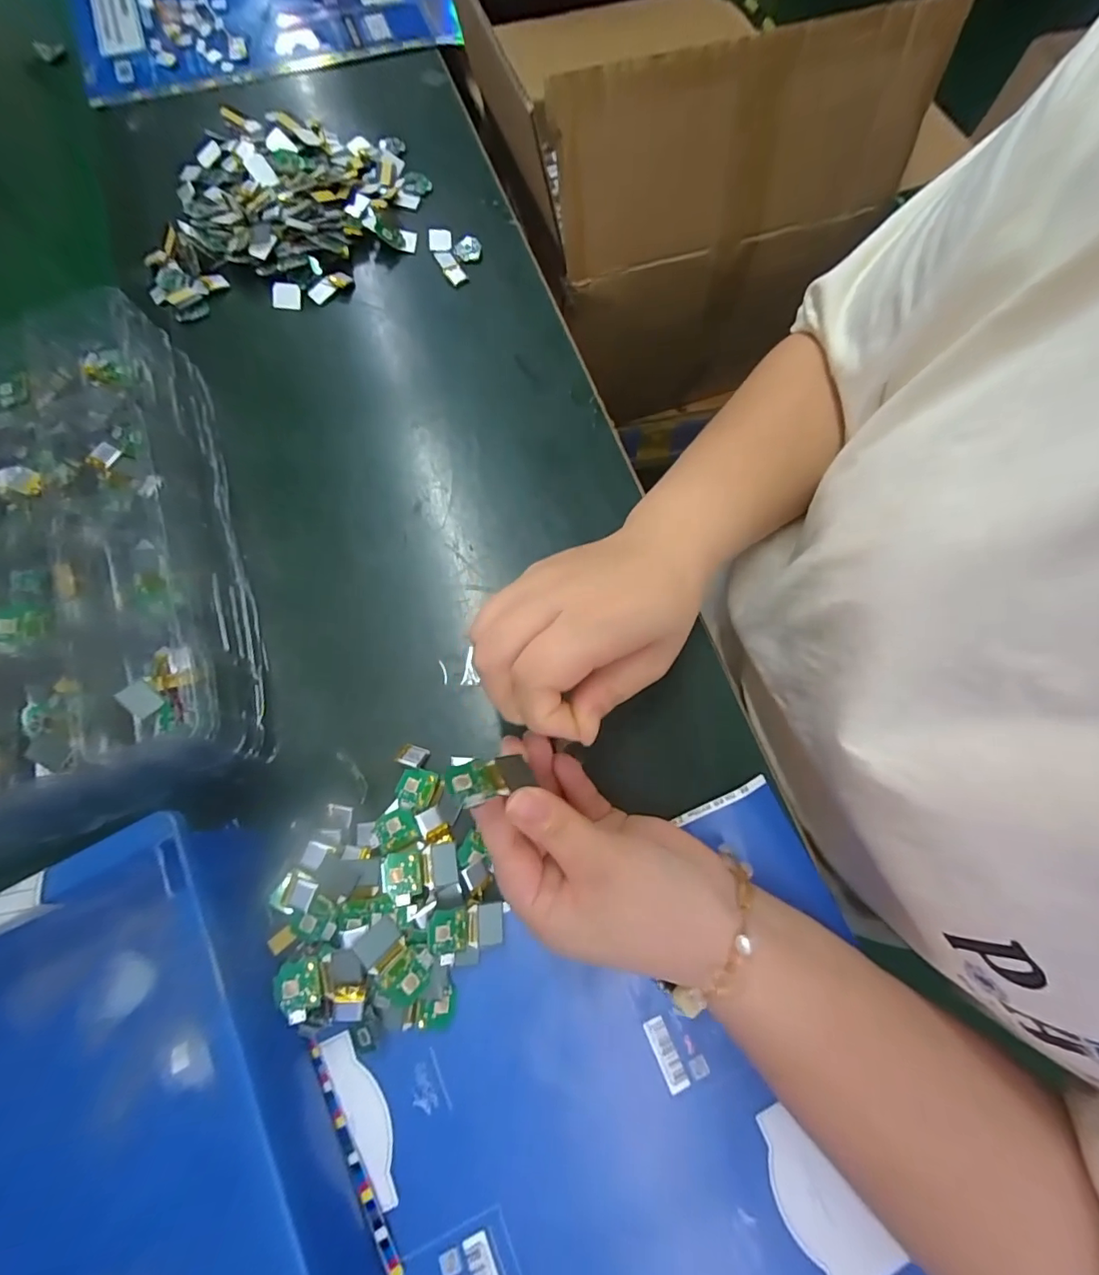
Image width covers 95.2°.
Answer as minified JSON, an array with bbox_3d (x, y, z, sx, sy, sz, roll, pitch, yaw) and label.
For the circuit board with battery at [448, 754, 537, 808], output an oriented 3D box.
[{"bbox_3d":[-0.027,0.060,0.218,0.033,0.004,0.026,-5,31,-25],"label":"circuit board with battery"}]

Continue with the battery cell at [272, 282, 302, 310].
[{"bbox_3d":[-0.211,-0.275,0.404,0.023,0.004,0.020,4,94,0],"label":"battery cell"}]

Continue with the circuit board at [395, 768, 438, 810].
[{"bbox_3d":[-0.078,0.088,0.292,0.021,0.004,0.022,15,68,1],"label":"circuit board"}]

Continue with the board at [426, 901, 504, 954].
[{"bbox_3d":[-0.043,0.151,0.261,0.039,0.004,0.020,5,74,-25],"label":"board"}]

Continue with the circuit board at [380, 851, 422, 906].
[{"bbox_3d":[-0.078,0.128,0.266,0.020,0.004,0.025,-6,56,-12],"label":"circuit board"}]

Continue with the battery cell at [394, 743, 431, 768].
[{"bbox_3d":[-0.081,0.070,0.297,0.016,0.004,0.015,16,38,10],"label":"battery cell"}]

